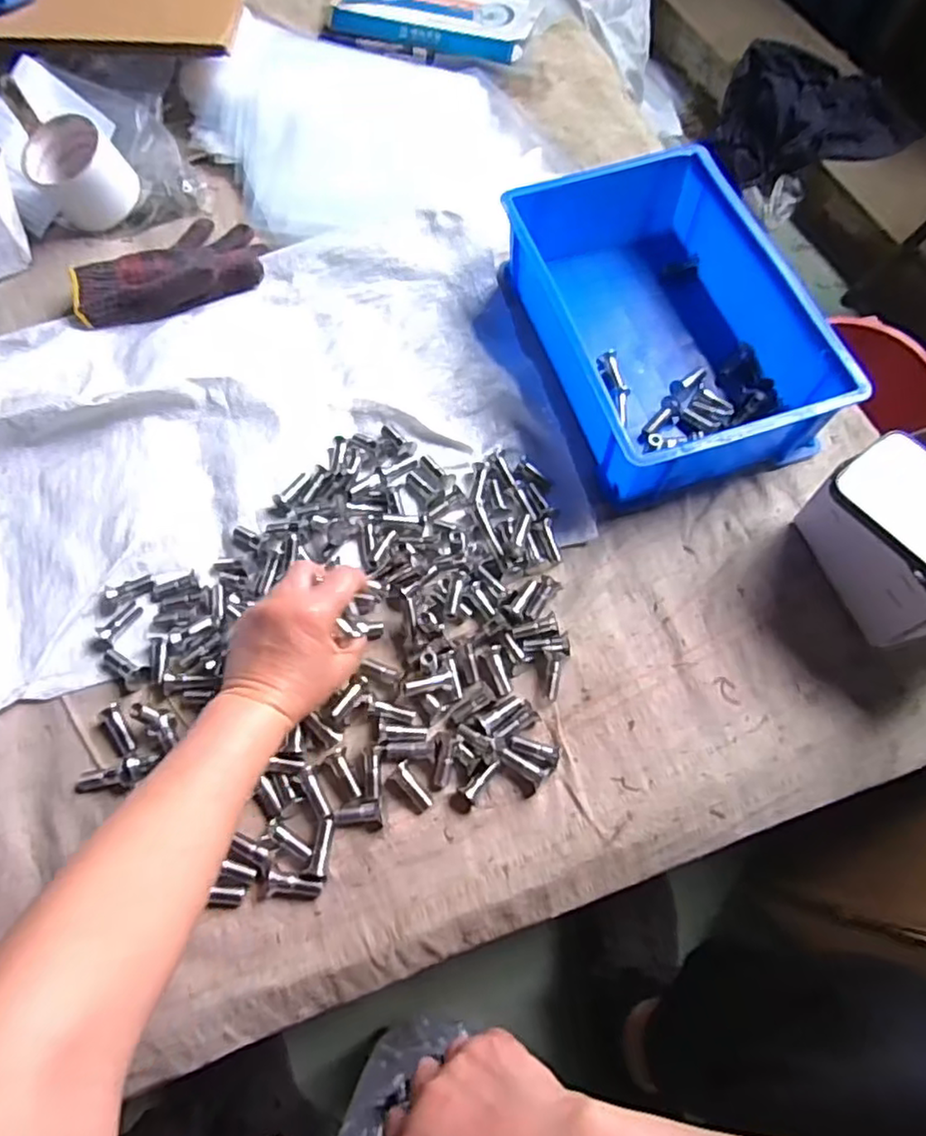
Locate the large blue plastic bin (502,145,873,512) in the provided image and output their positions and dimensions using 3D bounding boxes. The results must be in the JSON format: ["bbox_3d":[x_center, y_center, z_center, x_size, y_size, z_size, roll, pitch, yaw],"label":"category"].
[{"bbox_3d":[0.172,-0.216,0.572,0.189,0.077,0.294,-16,67,-6],"label":"large blue plastic bin"}]

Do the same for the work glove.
[{"bbox_3d":[-0.283,-0.293,0.627,0.172,0.032,0.111,-20,67,-8],"label":"work glove"}]

